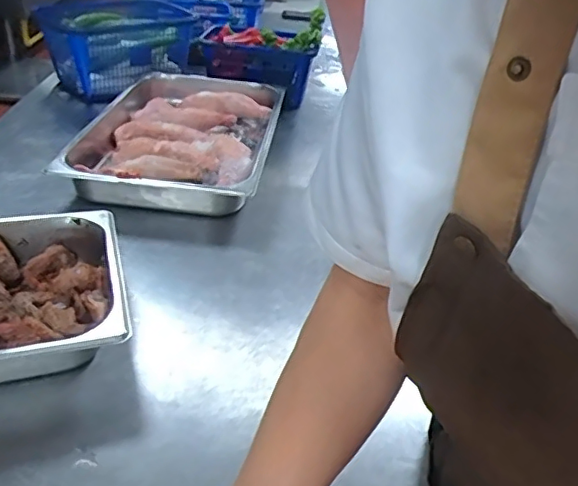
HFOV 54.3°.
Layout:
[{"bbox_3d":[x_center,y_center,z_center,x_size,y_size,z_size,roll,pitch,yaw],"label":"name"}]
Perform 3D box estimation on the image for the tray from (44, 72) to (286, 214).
[{"bbox_3d":[-0.195,-0.195,1.048,0.325,0.074,0.465,6,34,2],"label":"tray"}]

